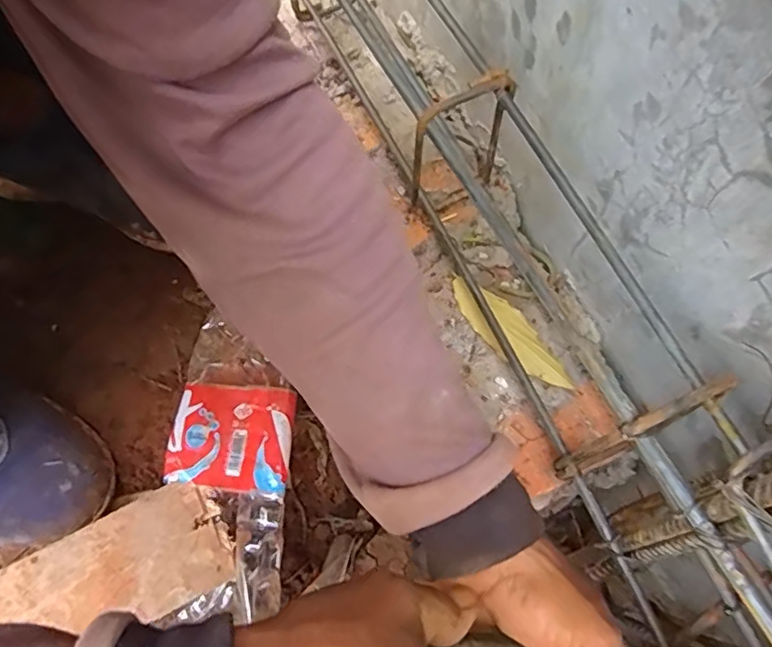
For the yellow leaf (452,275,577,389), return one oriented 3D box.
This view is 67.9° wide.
[{"bbox_3d":[0.091,0.005,0.425,0.035,0.014,0.115,-37,71,-17],"label":"yellow leaf"}]

